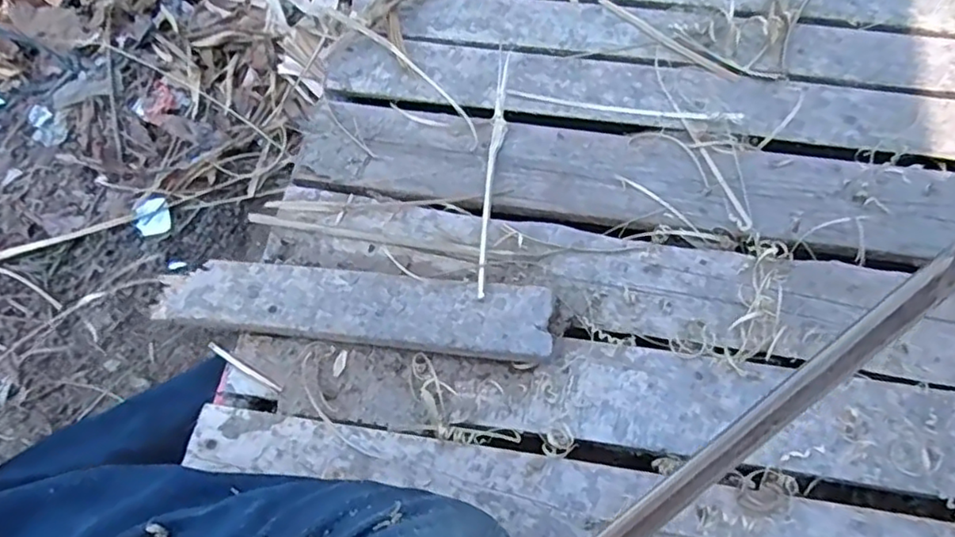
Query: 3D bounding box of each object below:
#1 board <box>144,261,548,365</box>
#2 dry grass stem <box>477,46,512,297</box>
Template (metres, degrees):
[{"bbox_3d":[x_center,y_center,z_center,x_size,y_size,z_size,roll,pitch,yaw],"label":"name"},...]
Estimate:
[{"bbox_3d":[-0.092,0.031,0.474,0.289,0.017,0.058,5,61,3],"label":"board"},{"bbox_3d":[0.015,-0.095,0.539,0.012,0.019,0.269,5,61,3],"label":"dry grass stem"}]

